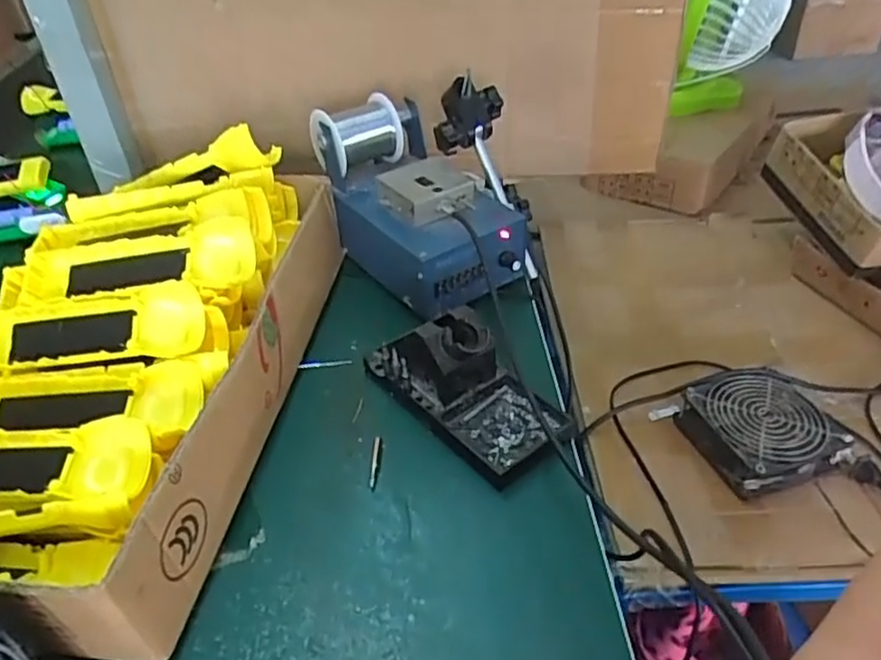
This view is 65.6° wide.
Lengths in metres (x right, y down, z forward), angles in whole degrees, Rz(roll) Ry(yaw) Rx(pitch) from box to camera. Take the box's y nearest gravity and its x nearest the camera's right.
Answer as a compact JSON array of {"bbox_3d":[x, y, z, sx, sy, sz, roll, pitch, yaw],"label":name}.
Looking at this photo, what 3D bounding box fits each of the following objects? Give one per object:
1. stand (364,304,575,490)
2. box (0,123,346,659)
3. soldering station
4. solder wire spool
[{"bbox_3d":[0.017,0.028,0.493,0.077,0.070,0.155,-28,44,-28],"label":"stand"},{"bbox_3d":[-0.220,0.006,0.502,0.204,0.118,0.424,1,42,7],"label":"box"},{"bbox_3d":[-0.006,-0.092,0.621,0.130,0.094,0.147,-19,41,-19],"label":"soldering station"},{"bbox_3d":[-0.083,-0.188,0.656,0.073,0.054,0.055,-31,48,-26],"label":"solder wire spool"}]

